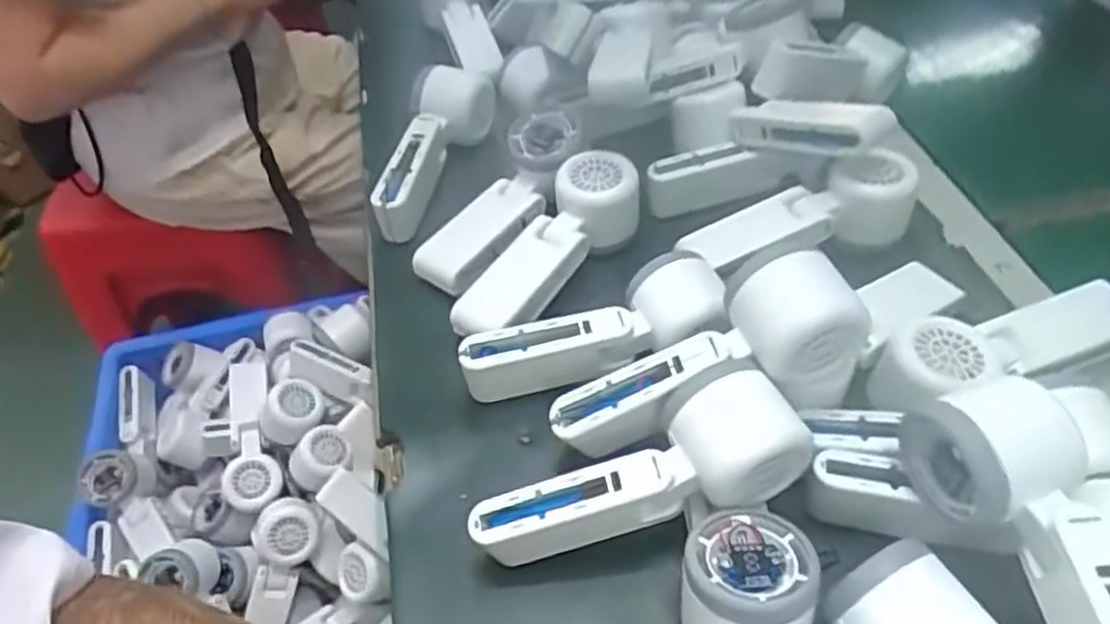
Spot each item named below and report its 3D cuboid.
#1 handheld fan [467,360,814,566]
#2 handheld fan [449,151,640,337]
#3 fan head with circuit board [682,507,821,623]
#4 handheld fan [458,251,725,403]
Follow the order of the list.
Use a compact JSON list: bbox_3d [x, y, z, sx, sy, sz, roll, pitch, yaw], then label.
[{"bbox_3d":[0.041,0.082,0.368,0.165,0.057,0.051,-23,38,9],"label":"handheld fan"},{"bbox_3d":[-0.007,-0.041,0.482,0.052,0.054,0.151,29,56,25],"label":"handheld fan"},{"bbox_3d":[0.087,0.125,0.336,0.058,0.049,0.065,-2,48,2],"label":"fan head with circuit board"},{"bbox_3d":[0.026,0.016,0.446,0.166,0.054,0.044,-16,50,-11],"label":"handheld fan"}]

